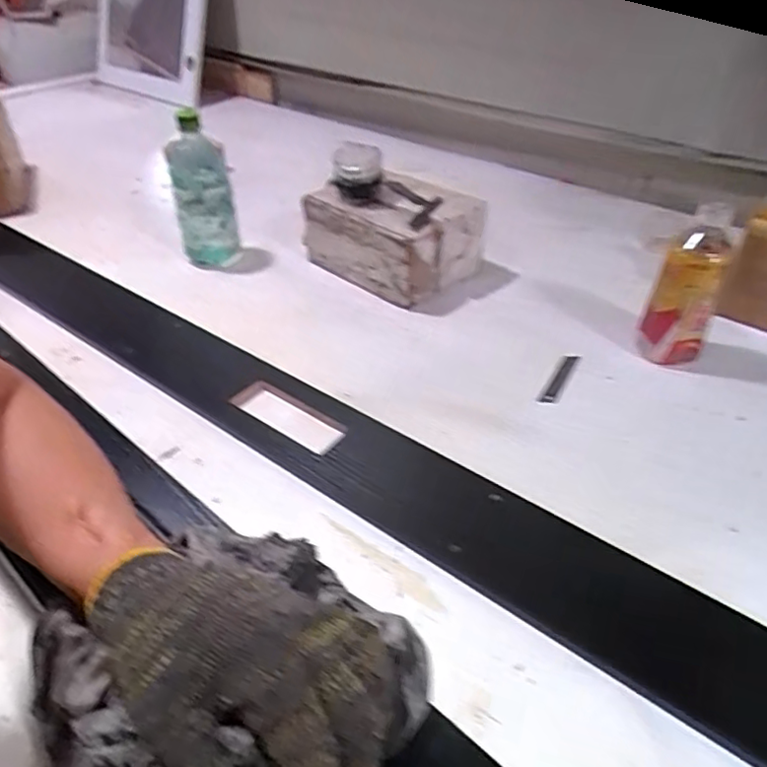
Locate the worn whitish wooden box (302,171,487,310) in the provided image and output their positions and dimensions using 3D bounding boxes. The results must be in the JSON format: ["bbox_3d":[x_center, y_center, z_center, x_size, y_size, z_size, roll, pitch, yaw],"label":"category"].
[{"bbox_3d":[0.008,-0.211,0.836,0.222,0.119,0.136,32,50,33],"label":"worn whitish wooden box"}]

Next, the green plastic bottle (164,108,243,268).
[{"bbox_3d":[-0.254,-0.265,0.839,0.079,0.198,0.064,-12,41,-13],"label":"green plastic bottle"}]

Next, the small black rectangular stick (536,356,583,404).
[{"bbox_3d":[0.199,-0.005,0.671,0.020,0.004,0.098,22,45,25],"label":"small black rectangular stick"}]

